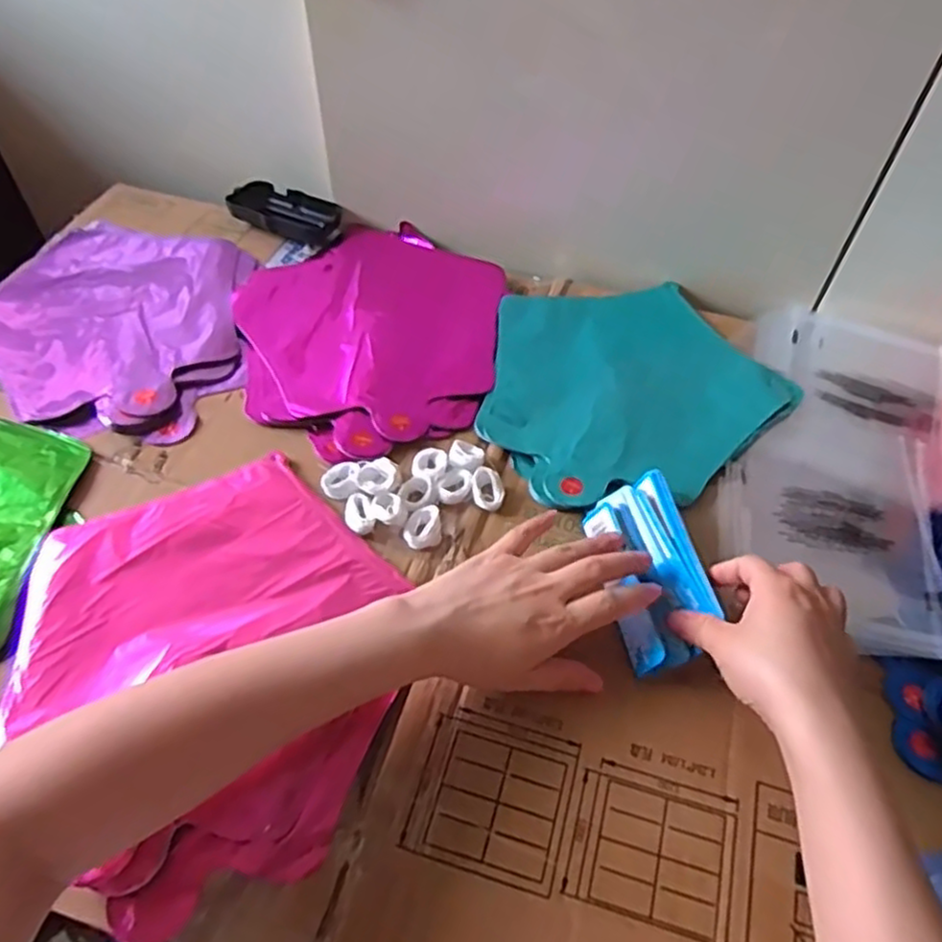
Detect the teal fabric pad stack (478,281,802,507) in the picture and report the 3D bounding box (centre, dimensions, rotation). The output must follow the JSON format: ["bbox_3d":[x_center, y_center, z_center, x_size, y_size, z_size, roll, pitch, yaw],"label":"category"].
[{"bbox_3d":[0.117,-0.073,0.585,0.235,0.024,0.226,-28,59,-19],"label":"teal fabric pad stack"}]

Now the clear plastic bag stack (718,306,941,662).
[{"bbox_3d":[0.289,-0.014,0.549,0.166,0.023,0.313,19,56,13],"label":"clear plastic bag stack"}]

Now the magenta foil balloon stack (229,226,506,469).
[{"bbox_3d":[-0.088,-0.120,0.618,0.219,0.019,0.269,6,54,4],"label":"magenta foil balloon stack"}]

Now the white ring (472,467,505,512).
[{"bbox_3d":[0.012,0.013,0.512,0.022,0.016,0.028,-1,54,-1],"label":"white ring"}]

